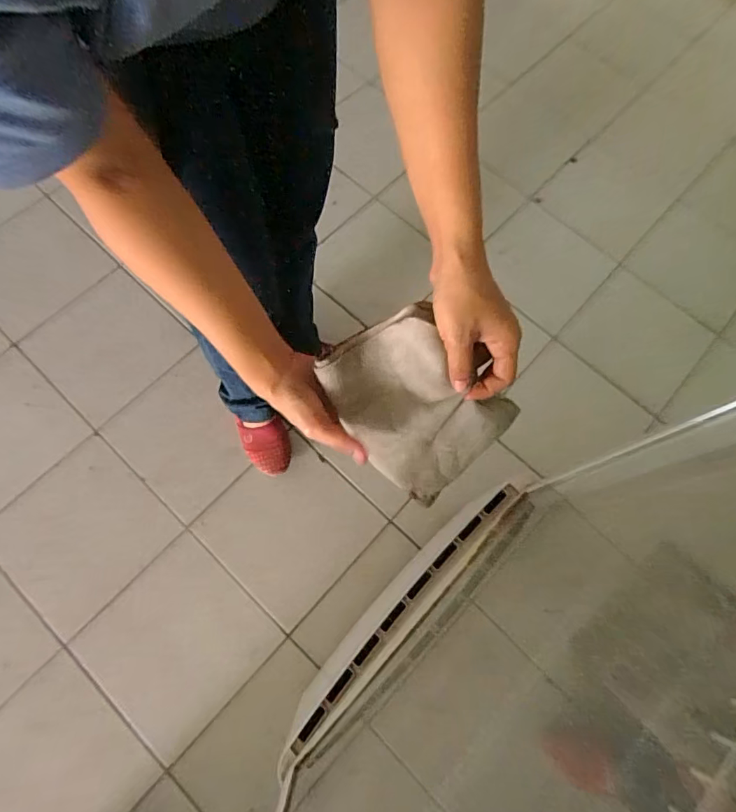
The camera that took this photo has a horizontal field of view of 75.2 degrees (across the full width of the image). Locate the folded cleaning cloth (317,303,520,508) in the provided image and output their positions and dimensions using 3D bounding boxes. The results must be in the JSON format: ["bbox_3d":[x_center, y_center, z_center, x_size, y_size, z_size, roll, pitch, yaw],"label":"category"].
[{"bbox_3d":[0.047,-0.005,0.458,0.126,0.148,0.155,-42,78,-14],"label":"folded cleaning cloth"}]

